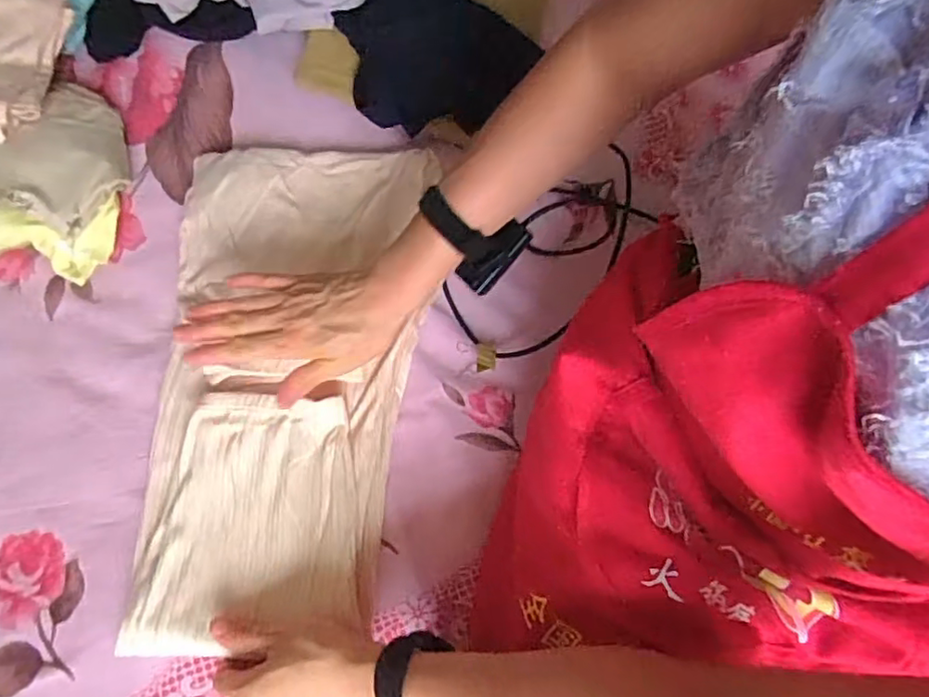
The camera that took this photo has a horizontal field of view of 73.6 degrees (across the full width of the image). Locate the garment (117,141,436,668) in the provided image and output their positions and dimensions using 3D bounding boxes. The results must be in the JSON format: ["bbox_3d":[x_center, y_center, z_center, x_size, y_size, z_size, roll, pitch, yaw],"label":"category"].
[{"bbox_3d":[-0.162,0.013,0.569,0.225,0.034,0.472,2,69,3],"label":"garment"}]

